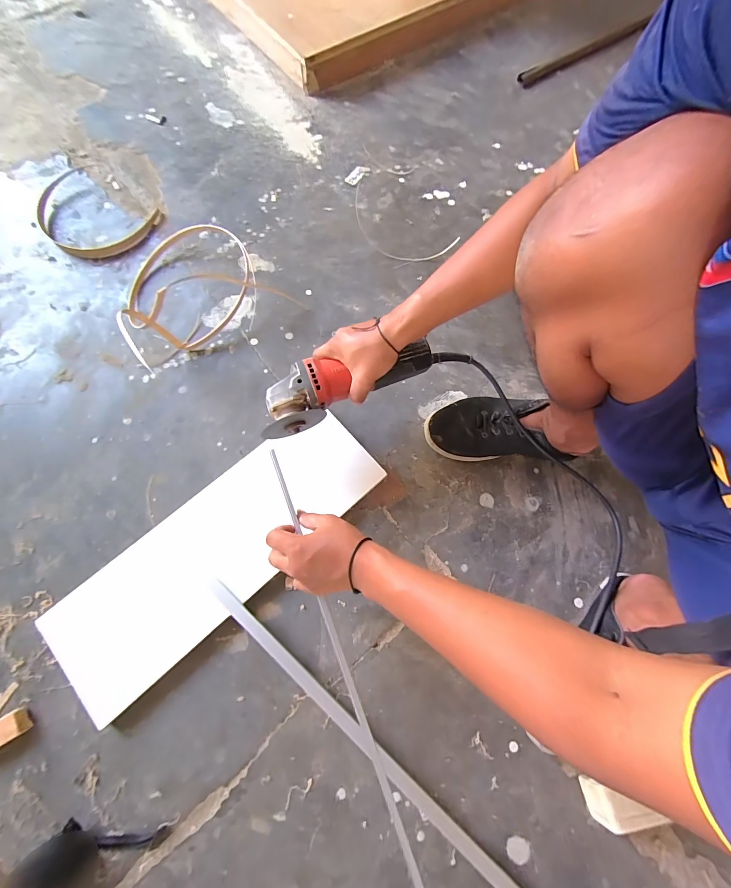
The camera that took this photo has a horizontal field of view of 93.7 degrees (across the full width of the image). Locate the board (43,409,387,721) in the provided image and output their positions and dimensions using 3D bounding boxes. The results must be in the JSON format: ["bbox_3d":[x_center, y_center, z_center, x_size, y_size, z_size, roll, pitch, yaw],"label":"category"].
[{"bbox_3d":[-0.211,0.148,0.513,0.501,0.020,0.169,-40,79,-12],"label":"board"}]

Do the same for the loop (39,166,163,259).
[{"bbox_3d":[-0.548,-0.449,0.679,0.253,0.018,0.170,30,75,7],"label":"loop"}]

